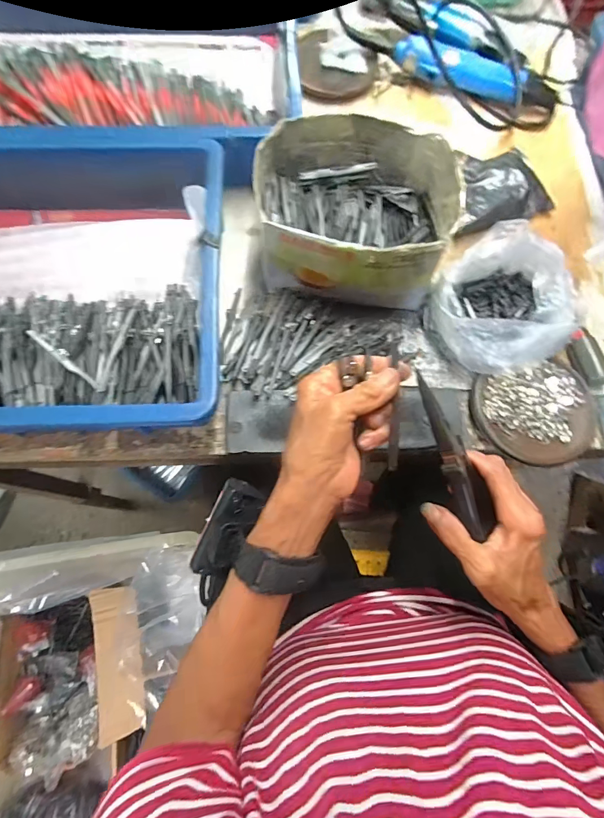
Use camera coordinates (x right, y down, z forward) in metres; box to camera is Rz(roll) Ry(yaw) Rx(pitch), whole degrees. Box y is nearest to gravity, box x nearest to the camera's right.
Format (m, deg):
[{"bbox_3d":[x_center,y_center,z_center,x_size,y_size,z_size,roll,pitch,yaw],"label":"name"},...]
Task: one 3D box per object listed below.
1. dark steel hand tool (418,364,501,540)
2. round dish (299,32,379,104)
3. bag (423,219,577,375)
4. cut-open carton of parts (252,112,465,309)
[{"bbox_3d":[0.107,0.032,0.278,0.030,0.020,0.124,-28,103,-11],"label":"dark steel hand tool"},{"bbox_3d":[0.046,-0.452,0.516,0.102,0.018,0.109,1,72,-2],"label":"round dish"},{"bbox_3d":[0.192,-0.099,0.372,0.124,0.058,0.125,-40,78,-14],"label":"bag"},{"bbox_3d":[0.048,-0.193,0.386,0.174,0.082,0.157,9,72,0],"label":"cut-open carton of parts"}]

